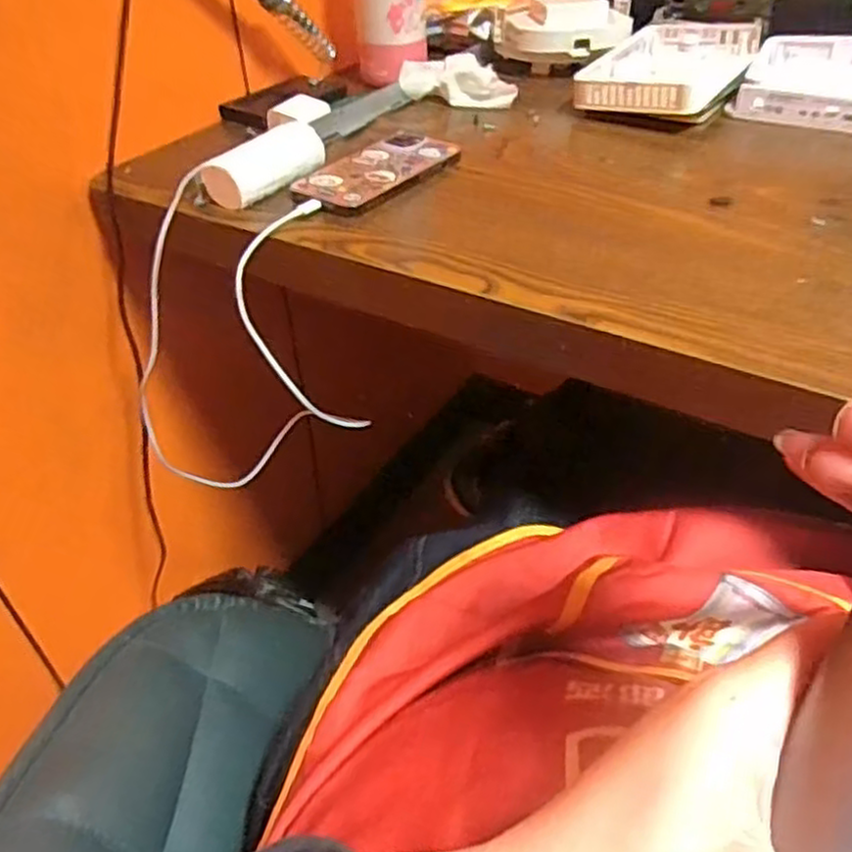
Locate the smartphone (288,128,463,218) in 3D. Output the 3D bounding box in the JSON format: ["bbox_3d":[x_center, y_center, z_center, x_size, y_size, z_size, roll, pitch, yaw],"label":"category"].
[{"bbox_3d":[-0.036,-0.203,0.581,0.064,0.013,0.143,28,49,31],"label":"smartphone"}]

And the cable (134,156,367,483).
[{"bbox_3d":[-0.155,-0.058,0.620,0.159,0.274,0.128,16,44,21],"label":"cable"}]

